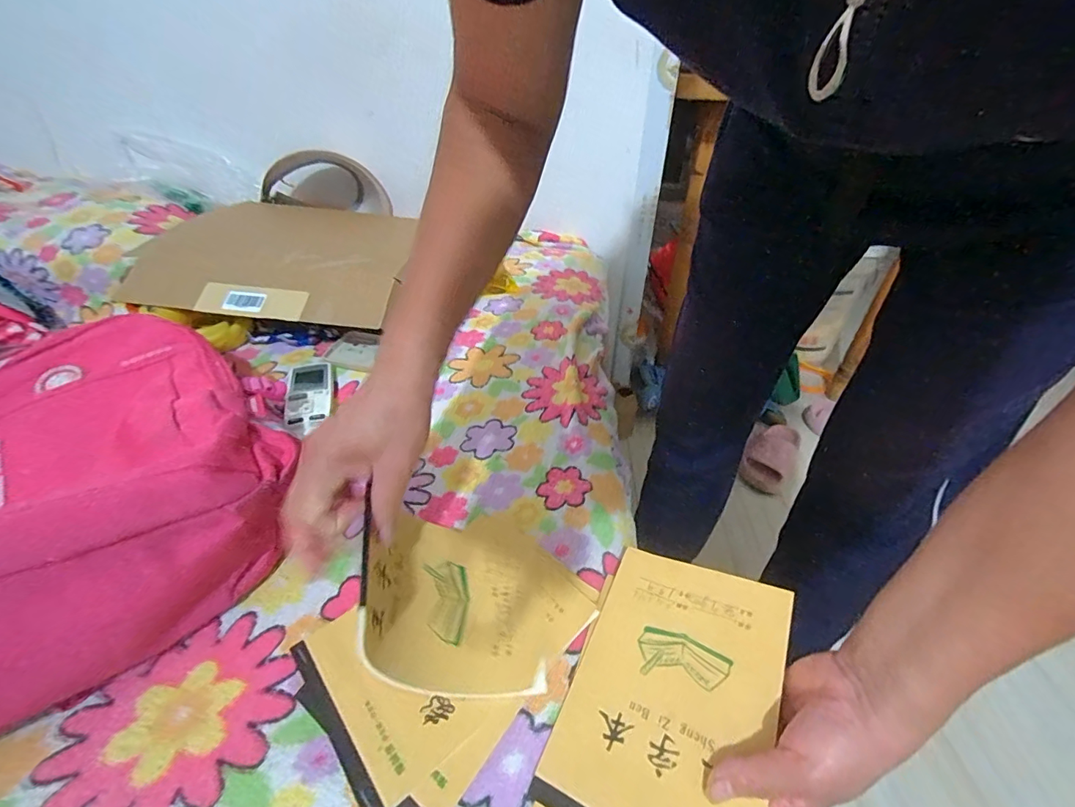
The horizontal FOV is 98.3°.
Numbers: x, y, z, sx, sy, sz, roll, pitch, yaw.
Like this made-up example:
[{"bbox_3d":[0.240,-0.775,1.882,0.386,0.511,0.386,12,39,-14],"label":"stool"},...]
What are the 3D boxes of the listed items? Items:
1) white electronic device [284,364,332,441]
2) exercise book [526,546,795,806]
[{"bbox_3d":[-0.276,-0.011,0.562,0.050,0.015,0.151,-11,38,-16],"label":"white electronic device"},{"bbox_3d":[0.092,0.194,0.319,0.127,0.014,0.186,12,45,25],"label":"exercise book"}]

